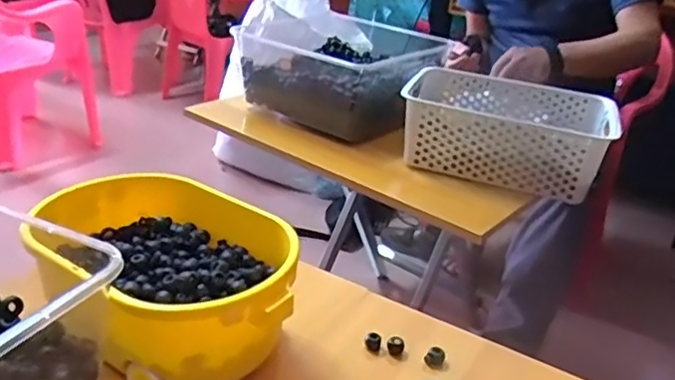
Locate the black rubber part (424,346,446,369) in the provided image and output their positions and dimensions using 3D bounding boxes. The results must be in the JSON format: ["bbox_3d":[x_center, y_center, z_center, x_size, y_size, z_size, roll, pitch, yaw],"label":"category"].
[{"bbox_3d":[0.087,0.149,0.545,0.017,0.017,0.013,10,27,14],"label":"black rubber part"}]

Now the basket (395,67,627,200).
[{"bbox_3d":[0.262,-0.095,0.959,0.306,0.110,0.237,14,28,18],"label":"basket"}]

